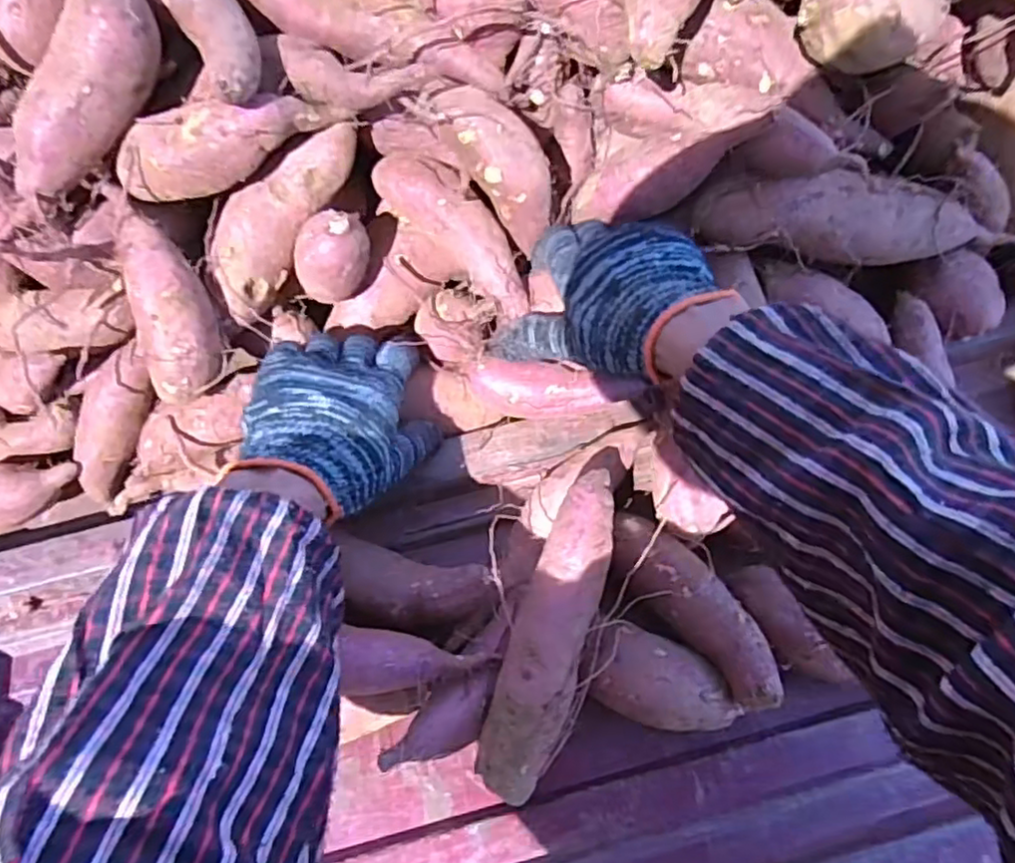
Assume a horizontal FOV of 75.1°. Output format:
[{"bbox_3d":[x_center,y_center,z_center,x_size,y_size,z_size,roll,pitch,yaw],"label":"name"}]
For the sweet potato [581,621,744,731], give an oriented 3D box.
[{"bbox_3d":[0.086,0.144,0.380,0.090,0.036,0.046,24,80,5],"label":"sweet potato"}]

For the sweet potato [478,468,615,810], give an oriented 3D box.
[{"bbox_3d":[0.024,0.110,0.364,0.043,0.037,0.175,16,80,4],"label":"sweet potato"}]

